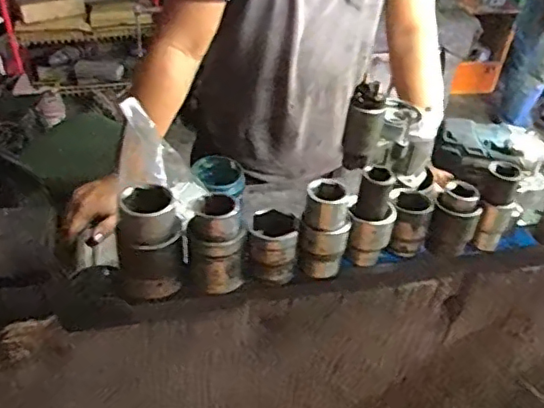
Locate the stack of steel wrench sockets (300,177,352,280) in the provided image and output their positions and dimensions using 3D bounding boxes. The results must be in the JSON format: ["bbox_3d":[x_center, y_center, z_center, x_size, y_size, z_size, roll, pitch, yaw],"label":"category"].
[{"bbox_3d":[0.032,0.016,0.355,0.028,0.059,0.030,7,42,2],"label":"stack of steel wrench sockets"}]

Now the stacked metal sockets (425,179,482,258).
[{"bbox_3d":[0.119,0.011,0.376,0.027,0.047,0.028,21,44,17],"label":"stacked metal sockets"}]

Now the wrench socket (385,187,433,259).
[{"bbox_3d":[0.090,0.012,0.377,0.025,0.035,0.033,14,43,9],"label":"wrench socket"}]

